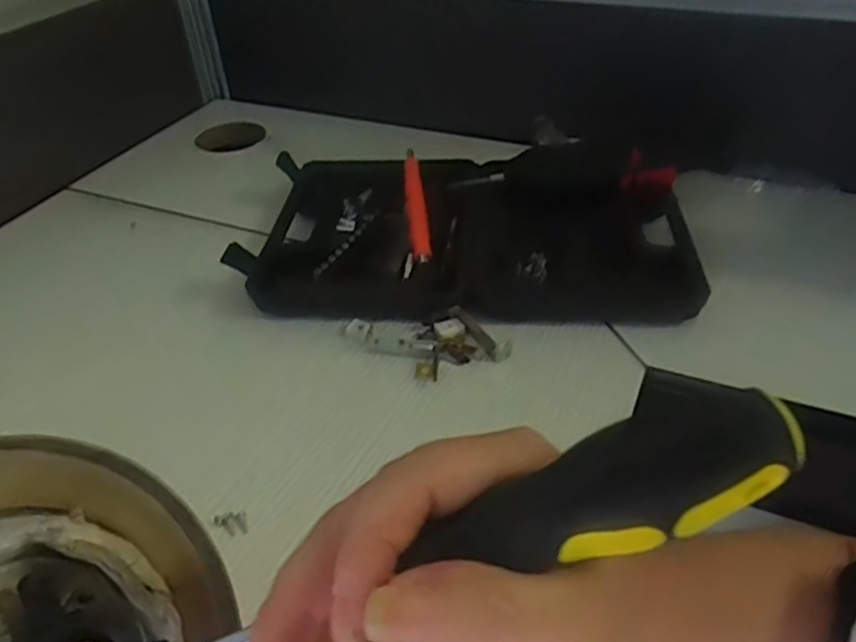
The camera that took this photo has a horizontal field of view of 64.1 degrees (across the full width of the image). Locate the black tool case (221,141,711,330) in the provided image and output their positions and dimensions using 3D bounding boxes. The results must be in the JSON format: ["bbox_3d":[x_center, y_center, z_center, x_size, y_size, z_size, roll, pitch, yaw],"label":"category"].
[{"bbox_3d":[0.033,-0.078,0.562,0.350,0.053,0.205,5,40,8],"label":"black tool case"}]

